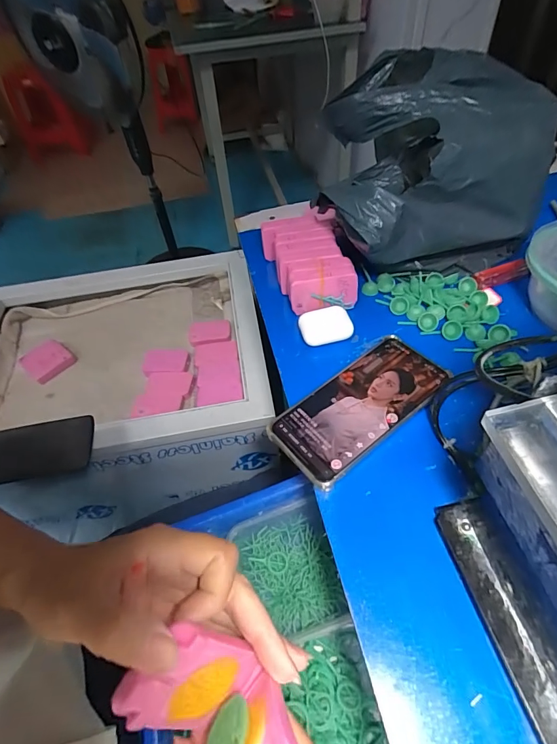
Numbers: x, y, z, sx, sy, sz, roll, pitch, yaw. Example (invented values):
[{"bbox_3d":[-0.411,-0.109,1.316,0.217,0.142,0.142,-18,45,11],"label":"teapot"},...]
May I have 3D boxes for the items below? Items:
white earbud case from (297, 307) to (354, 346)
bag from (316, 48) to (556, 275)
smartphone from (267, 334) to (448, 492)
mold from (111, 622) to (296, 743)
[{"bbox_3d":[0.049,-0.047,0.418,0.051,0.023,0.037,-9,50,-2],"label":"white earbud case"},{"bbox_3d":[0.158,-0.227,0.451,0.244,0.167,0.213,-17,51,-9],"label":"bag"},{"bbox_3d":[0.074,0.030,0.356,0.161,0.015,0.076,-32,54,-20],"label":"smartphone"},{"bbox_3d":[-0.024,0.159,0.179,0.076,0.051,0.051,35,61,29],"label":"mold"}]

